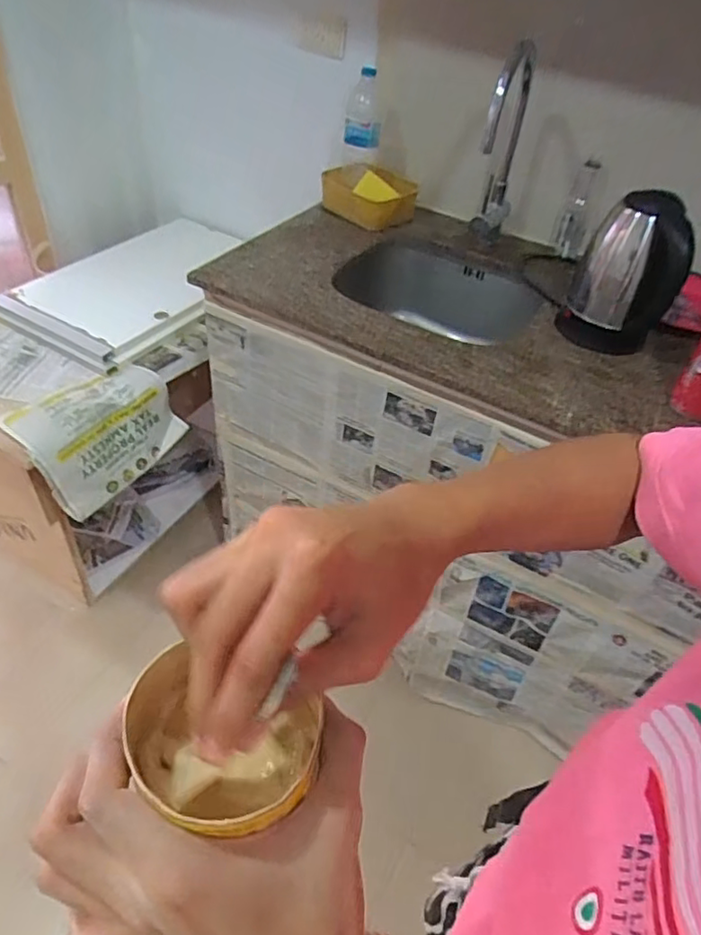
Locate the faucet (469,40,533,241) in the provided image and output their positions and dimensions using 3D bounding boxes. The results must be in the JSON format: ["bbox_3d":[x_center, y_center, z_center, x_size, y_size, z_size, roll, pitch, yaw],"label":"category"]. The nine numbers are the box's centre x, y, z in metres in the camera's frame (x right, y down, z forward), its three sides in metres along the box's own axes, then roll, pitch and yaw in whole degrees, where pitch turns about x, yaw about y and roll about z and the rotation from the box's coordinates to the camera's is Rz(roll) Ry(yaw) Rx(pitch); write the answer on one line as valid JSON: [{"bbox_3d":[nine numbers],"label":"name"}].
[{"bbox_3d":[0.305,-0.645,1.227,0.091,0.364,0.240,11,48,9],"label":"faucet"}]

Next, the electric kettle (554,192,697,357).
[{"bbox_3d":[0.467,-0.328,1.018,0.162,0.223,0.137,19,50,15],"label":"electric kettle"}]

